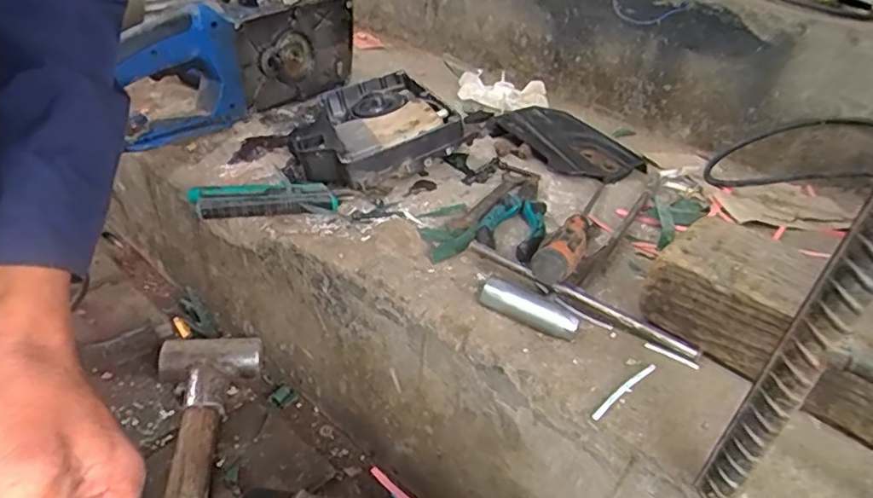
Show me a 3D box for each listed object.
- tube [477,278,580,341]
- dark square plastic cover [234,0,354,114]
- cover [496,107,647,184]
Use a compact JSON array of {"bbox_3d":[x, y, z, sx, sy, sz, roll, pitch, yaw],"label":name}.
[{"bbox_3d":[0.064,0.039,0.419,0.075,0.025,0.020,21,34,21],"label":"tube"},{"bbox_3d":[-0.173,-0.247,0.755,0.032,0.120,0.191,24,35,25],"label":"dark square plastic cover"},{"bbox_3d":[0.148,-0.123,0.678,0.096,0.026,0.154,-20,41,-37],"label":"cover"}]

